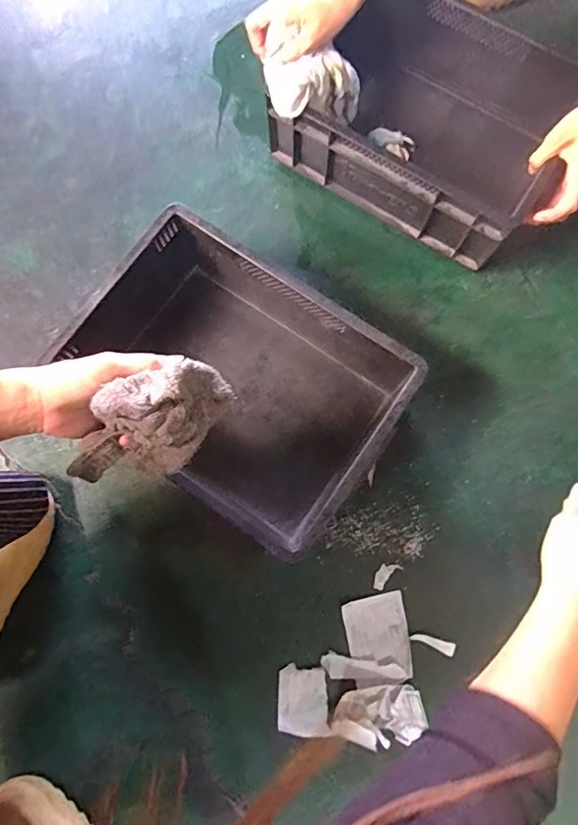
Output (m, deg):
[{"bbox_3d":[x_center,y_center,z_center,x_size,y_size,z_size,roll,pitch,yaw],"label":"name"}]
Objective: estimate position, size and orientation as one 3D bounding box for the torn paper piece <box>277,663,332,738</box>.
[{"bbox_3d":[0.014,0.313,0.545,0.052,0.004,0.066,-5,67,3],"label":"torn paper piece"}]

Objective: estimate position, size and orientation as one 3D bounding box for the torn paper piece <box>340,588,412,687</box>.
[{"bbox_3d":[0.101,0.254,0.562,0.069,0.009,0.090,-9,78,-3],"label":"torn paper piece"}]

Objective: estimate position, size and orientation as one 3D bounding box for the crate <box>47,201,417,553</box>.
[{"bbox_3d":[-0.058,-0.034,0.567,0.330,0.122,0.243,36,79,7],"label":"crate"}]

